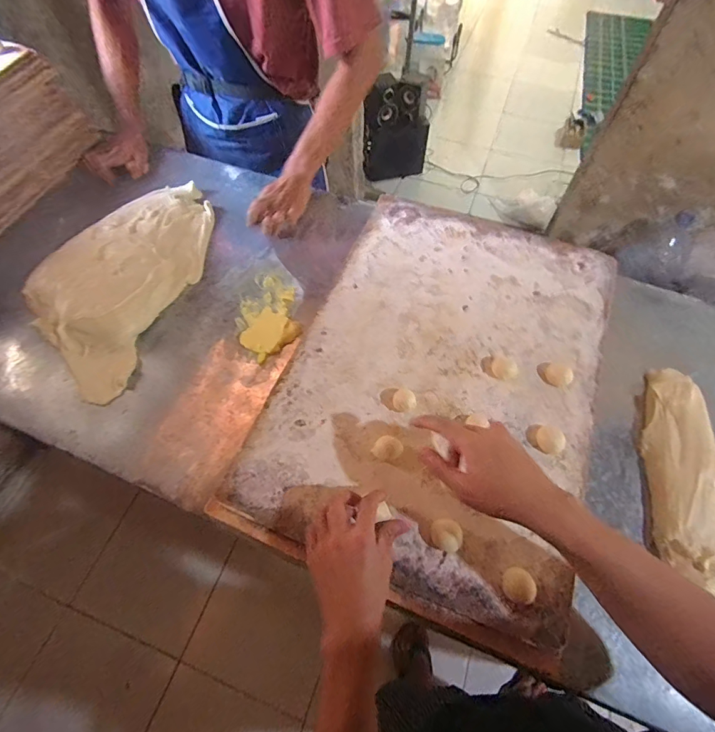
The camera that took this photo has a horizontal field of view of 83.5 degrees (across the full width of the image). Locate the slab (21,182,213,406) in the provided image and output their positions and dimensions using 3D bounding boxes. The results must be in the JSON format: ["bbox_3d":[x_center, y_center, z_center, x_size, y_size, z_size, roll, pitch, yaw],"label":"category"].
[{"bbox_3d":[-0.412,-0.166,0.694,0.235,0.053,0.442,15,62,8],"label":"slab"}]

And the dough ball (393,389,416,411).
[{"bbox_3d":[0.063,0.048,0.545,0.030,0.020,0.032,0,61,0],"label":"dough ball"}]

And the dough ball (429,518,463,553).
[{"bbox_3d":[0.102,0.195,0.461,0.032,0.017,0.036,-17,63,-9],"label":"dough ball"}]

